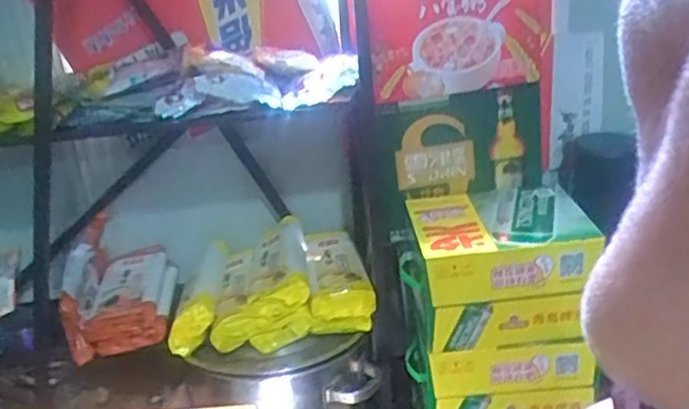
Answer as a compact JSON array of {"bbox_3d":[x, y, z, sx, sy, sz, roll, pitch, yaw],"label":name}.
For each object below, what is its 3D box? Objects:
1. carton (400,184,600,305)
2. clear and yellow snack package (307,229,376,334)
[{"bbox_3d":[0.251,0.057,1.137,0.262,0.088,0.244,-6,22,0],"label":"carton"},{"bbox_3d":[-0.011,0.142,1.340,0.116,0.086,0.268,-7,22,-2],"label":"clear and yellow snack package"}]

